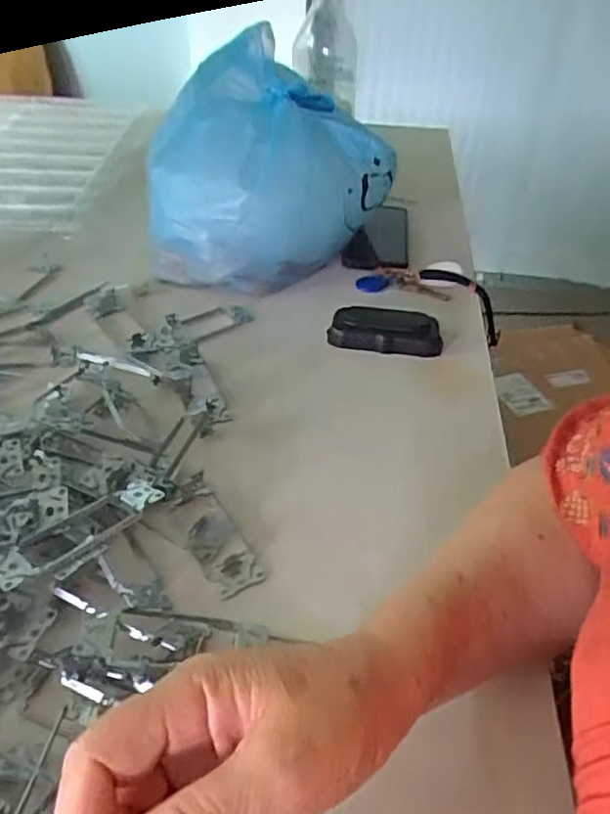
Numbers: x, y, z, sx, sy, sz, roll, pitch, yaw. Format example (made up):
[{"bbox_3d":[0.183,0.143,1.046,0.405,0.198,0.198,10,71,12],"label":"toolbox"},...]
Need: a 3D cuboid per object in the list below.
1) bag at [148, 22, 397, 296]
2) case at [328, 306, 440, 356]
[{"bbox_3d":[-0.055,-0.272,0.735,0.265,0.200,0.202,-21,45,-27],"label":"bag"},{"bbox_3d":[0.079,-0.076,0.638,0.107,0.026,0.053,5,39,2],"label":"case"}]

